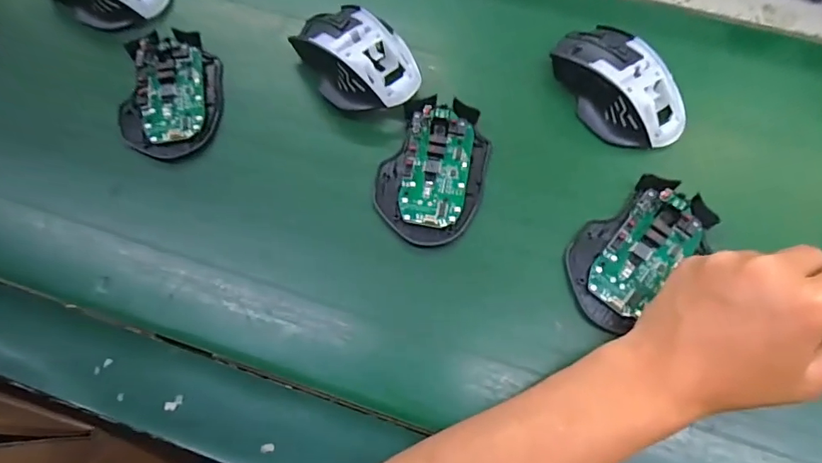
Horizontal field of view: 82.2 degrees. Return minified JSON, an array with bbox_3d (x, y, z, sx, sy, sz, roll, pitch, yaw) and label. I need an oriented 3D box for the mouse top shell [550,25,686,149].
[{"bbox_3d":[0.161,-0.115,0.364,0.074,0.037,0.114,-31,70,-13],"label":"mouse top shell"}]

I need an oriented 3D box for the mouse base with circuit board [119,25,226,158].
[{"bbox_3d":[-0.185,-0.109,0.365,0.069,0.021,0.116,-1,67,-1],"label":"mouse base with circuit board"}]

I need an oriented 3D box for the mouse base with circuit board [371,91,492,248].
[{"bbox_3d":[0.017,-0.046,0.341,0.073,0.016,0.114,15,68,6],"label":"mouse base with circuit board"}]

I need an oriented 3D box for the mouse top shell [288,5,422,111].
[{"bbox_3d":[-0.043,-0.139,0.366,0.073,0.038,0.111,-35,71,-14],"label":"mouse top shell"}]

